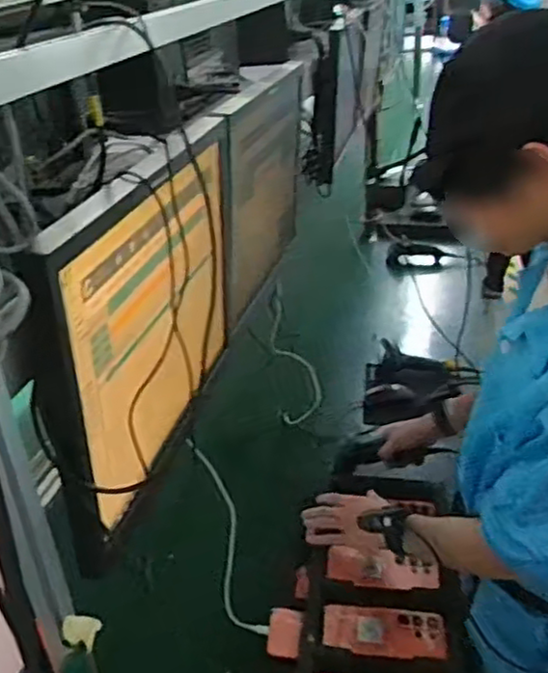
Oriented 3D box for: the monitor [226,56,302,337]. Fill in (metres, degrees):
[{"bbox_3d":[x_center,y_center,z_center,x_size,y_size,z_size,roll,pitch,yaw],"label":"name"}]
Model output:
[{"bbox_3d":[-0.010,-0.211,1.008,0.060,0.292,0.376,2,31,11],"label":"monitor"}]

